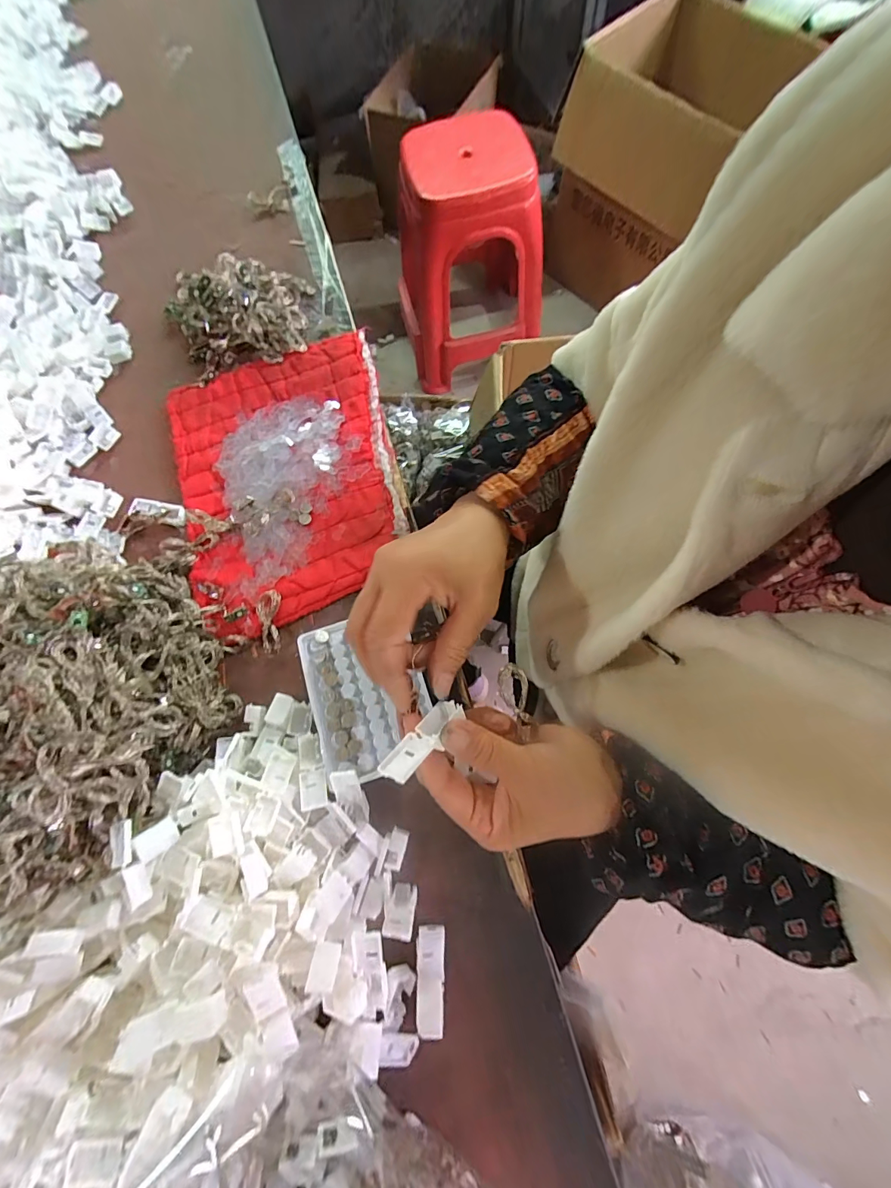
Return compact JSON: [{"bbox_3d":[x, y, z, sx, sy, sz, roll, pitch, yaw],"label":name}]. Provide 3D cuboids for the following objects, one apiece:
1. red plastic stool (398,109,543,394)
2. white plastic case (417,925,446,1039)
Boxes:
[{"bbox_3d":[0.049,-0.902,1.158,0.359,0.466,0.379,-20,73,-3],"label":"red plastic stool"},{"bbox_3d":[-0.010,0.276,0.306,0.020,0.006,0.061,6,63,-15],"label":"white plastic case"}]

